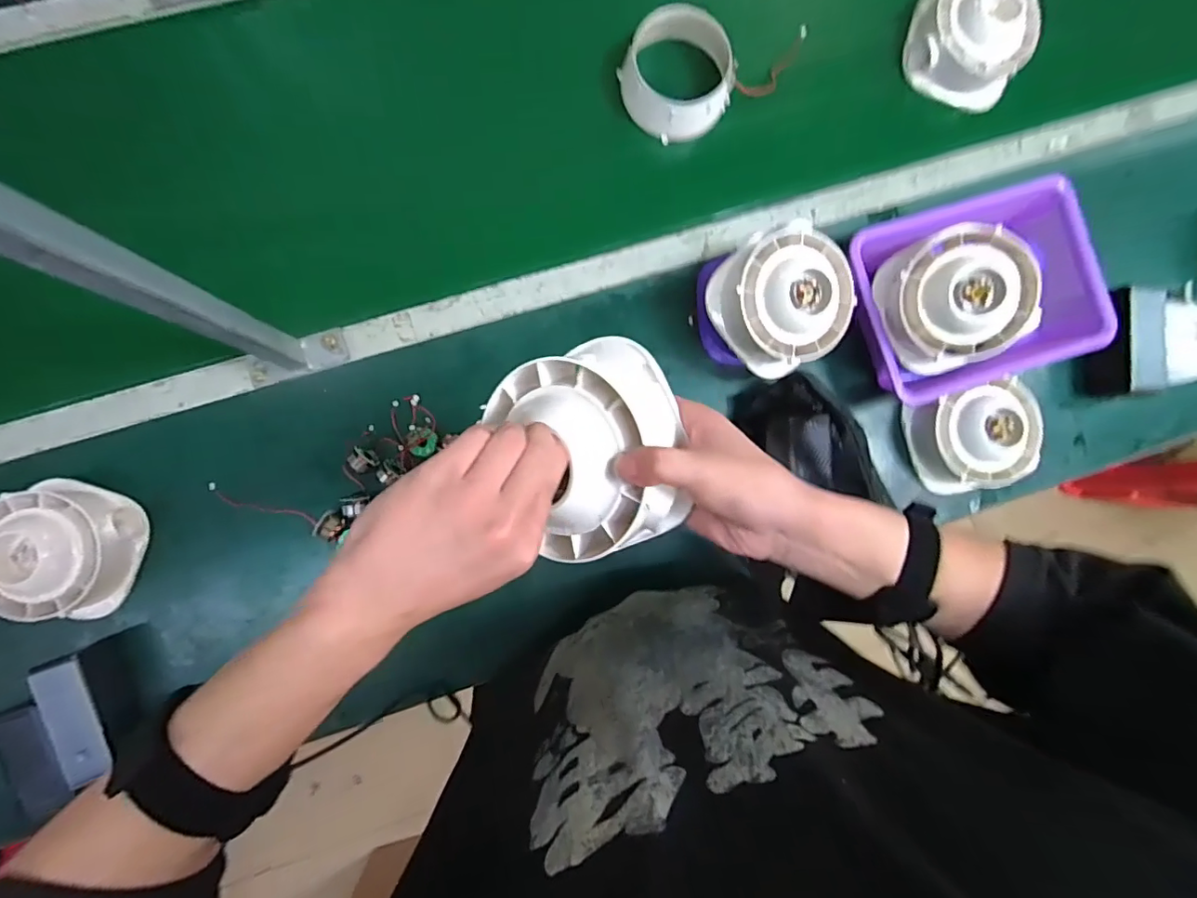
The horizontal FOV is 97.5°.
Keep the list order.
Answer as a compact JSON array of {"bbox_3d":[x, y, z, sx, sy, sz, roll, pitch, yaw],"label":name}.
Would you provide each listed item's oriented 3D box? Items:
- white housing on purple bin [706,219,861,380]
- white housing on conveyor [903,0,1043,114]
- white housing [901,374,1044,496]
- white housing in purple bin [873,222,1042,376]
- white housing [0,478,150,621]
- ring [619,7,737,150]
[{"bbox_3d":[0.192,-0.160,0.547,0.131,0.060,0.147,-39,92,-5],"label":"white housing on purple bin"},{"bbox_3d":[0.458,-0.509,0.645,0.116,0.082,0.141,5,88,-5],"label":"white housing on conveyor"},{"bbox_3d":[0.450,-0.011,0.625,0.128,0.072,0.127,0,88,-5],"label":"white housing"},{"bbox_3d":[0.376,-0.160,0.553,0.138,0.070,0.138,-24,86,30],"label":"white housing in purple bin"},{"bbox_3d":[-0.569,0.109,0.556,0.126,0.070,0.132,0,88,-5],"label":"white housing"},{"bbox_3d":[0.091,-0.425,0.604,0.126,0.059,0.115,0,88,-5],"label":"ring"}]

